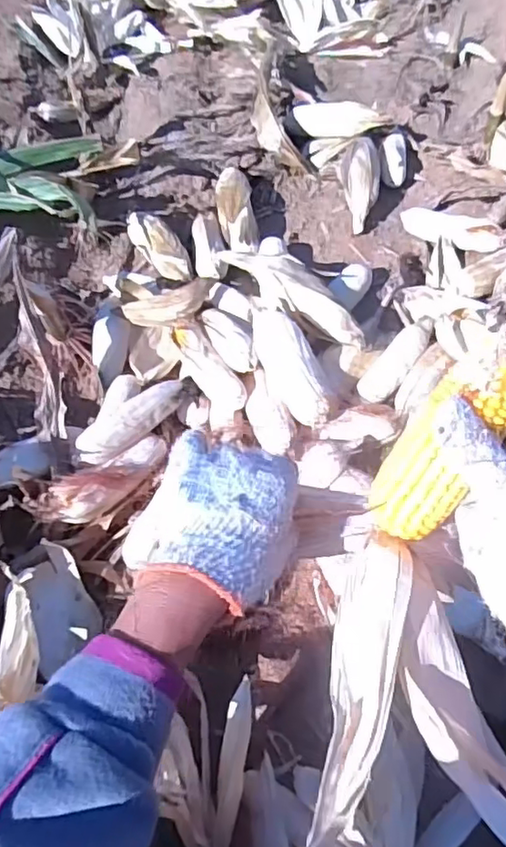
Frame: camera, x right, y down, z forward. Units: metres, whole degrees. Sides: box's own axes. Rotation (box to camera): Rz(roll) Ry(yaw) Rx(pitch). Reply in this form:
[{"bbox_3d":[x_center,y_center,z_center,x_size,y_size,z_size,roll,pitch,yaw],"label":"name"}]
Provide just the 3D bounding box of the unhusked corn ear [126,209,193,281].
[{"bbox_3d":[-0.171,-0.321,1.086,0.065,0.062,0.201,-32,62,-17],"label":"unhusked corn ear"}]

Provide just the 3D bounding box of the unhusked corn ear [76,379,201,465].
[{"bbox_3d":[-0.167,-0.005,0.872,0.053,0.048,0.202,39,67,23],"label":"unhusked corn ear"}]

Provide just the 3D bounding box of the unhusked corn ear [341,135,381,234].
[{"bbox_3d":[0.211,-0.472,1.158,0.075,0.053,0.214,2,76,3],"label":"unhusked corn ear"}]

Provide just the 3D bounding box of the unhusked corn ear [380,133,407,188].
[{"bbox_3d":[0.289,-0.550,1.222,0.056,0.039,0.140,5,58,5],"label":"unhusked corn ear"}]

